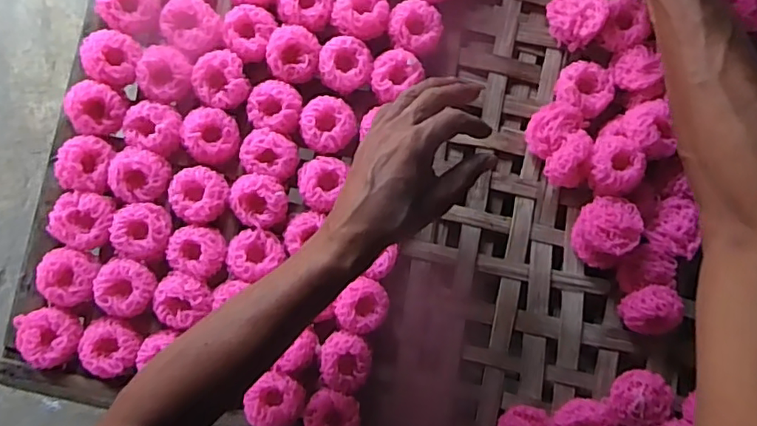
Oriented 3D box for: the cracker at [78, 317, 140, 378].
[{"bbox_3d":[-0.245,0.122,0.520,0.046,0.015,0.052,-38,87,-3],"label":"cracker"}]

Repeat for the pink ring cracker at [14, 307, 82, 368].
[{"bbox_3d":[-0.299,0.113,0.517,0.050,0.013,0.052,-9,86,-1],"label":"pink ring cracker"}]

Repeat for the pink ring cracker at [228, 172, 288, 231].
[{"bbox_3d":[-0.113,-0.012,0.539,0.051,0.023,0.049,0,86,0],"label":"pink ring cracker"}]

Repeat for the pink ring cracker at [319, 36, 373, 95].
[{"bbox_3d":[-0.031,-0.141,0.549,0.050,0.018,0.049,0,86,0],"label":"pink ring cracker"}]

